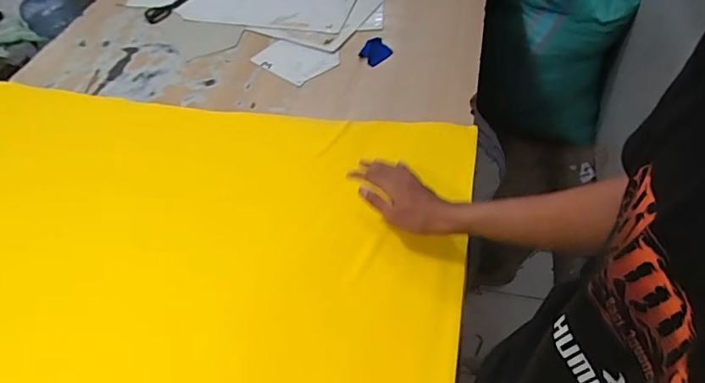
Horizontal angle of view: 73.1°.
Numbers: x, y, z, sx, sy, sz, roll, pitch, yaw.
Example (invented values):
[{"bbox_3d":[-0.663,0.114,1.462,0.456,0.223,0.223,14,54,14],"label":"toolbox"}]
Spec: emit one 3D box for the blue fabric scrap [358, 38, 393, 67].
[{"bbox_3d":[0.055,-0.362,1.223,0.077,0.011,0.107,-21,51,-12],"label":"blue fabric scrap"}]

